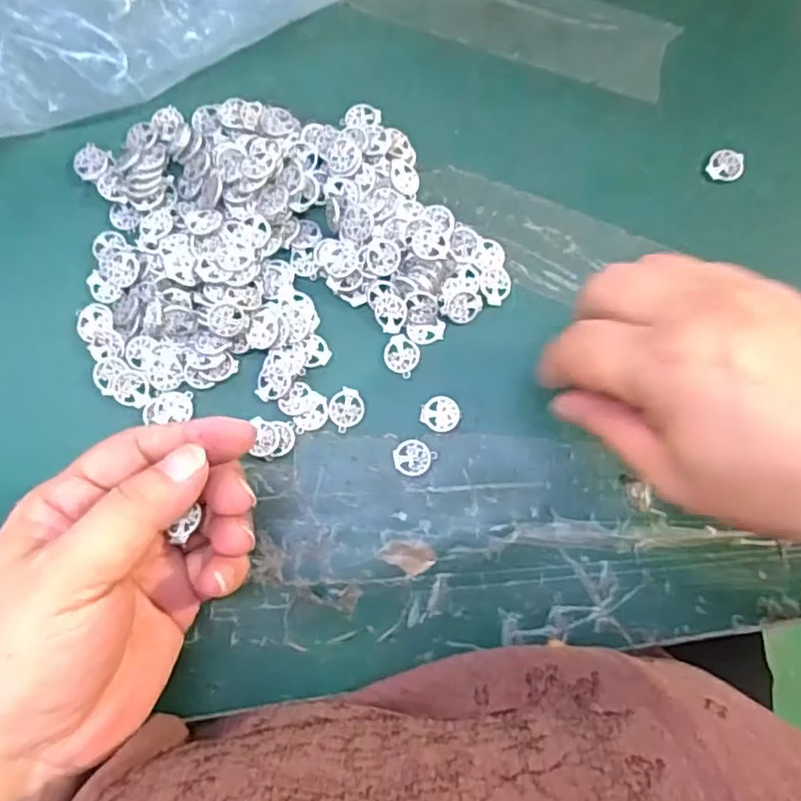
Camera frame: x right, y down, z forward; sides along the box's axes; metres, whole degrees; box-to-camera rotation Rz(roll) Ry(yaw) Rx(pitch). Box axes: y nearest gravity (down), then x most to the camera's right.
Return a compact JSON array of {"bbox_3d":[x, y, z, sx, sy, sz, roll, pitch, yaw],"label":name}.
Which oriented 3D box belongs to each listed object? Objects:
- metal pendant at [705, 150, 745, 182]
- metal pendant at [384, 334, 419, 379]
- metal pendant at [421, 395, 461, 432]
[{"bbox_3d":[0.148,-0.107,0.296,0.015,0.004,0.015,0,80,0],"label":"metal pendant"},{"bbox_3d":[0.000,-0.020,0.279,0.015,0.004,0.015,0,80,0],"label":"metal pendant"},{"bbox_3d":[0.017,0.005,0.275,0.016,0.004,0.015,8,80,1],"label":"metal pendant"}]

